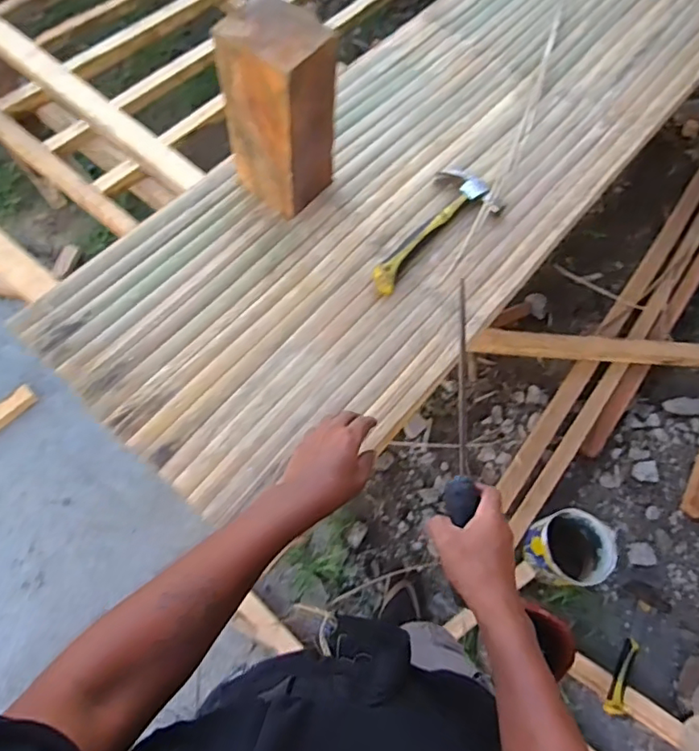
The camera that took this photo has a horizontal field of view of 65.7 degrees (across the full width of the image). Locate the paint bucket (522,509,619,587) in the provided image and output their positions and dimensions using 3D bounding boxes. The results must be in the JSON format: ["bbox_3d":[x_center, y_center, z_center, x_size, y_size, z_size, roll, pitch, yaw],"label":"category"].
[{"bbox_3d":[0.540,0.436,1.349,0.174,0.175,0.172,1,67,-3],"label":"paint bucket"}]

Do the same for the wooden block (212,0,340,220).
[{"bbox_3d":[-0.093,-0.349,0.741,0.115,0.256,0.098,37,69,13],"label":"wooden block"}]

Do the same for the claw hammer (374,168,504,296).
[{"bbox_3d":[0.115,-0.231,0.820,0.262,0.033,0.118,-38,73,-18],"label":"claw hammer"}]

